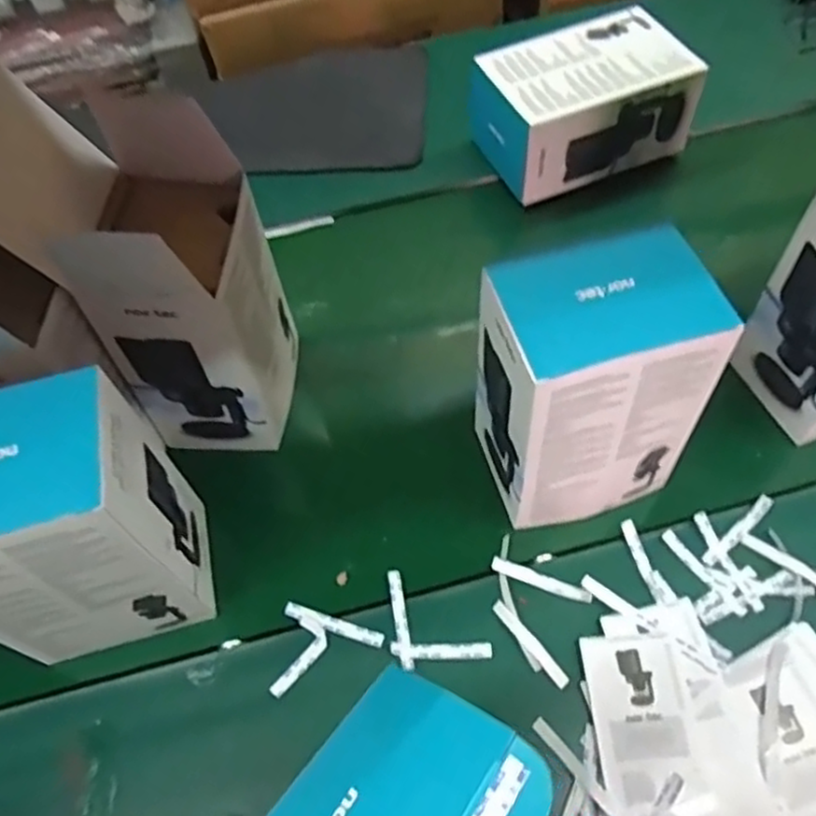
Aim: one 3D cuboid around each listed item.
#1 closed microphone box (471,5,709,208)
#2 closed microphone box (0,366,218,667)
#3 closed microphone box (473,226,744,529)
[{"bbox_3d":[0.213,-0.372,0.874,0.232,0.129,0.148,-19,58,-9],"label":"closed microphone box"},{"bbox_3d":[-0.262,0.097,0.540,0.156,0.246,0.108,-15,58,-7],"label":"closed microphone box"},{"bbox_3d":[0.147,-0.014,0.580,0.146,0.234,0.118,-16,58,-8],"label":"closed microphone box"}]

